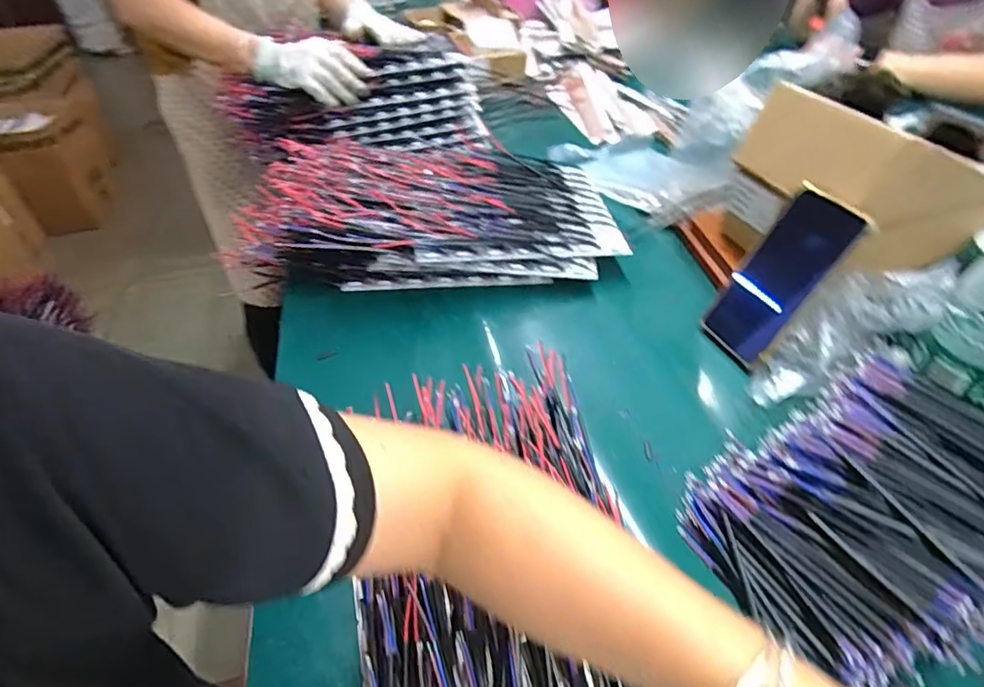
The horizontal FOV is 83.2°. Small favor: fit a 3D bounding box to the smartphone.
[{"bbox_3d":[0.269,-0.058,0.526,0.013,0.163,0.072,8,35,-33],"label":"smartphone"}]

